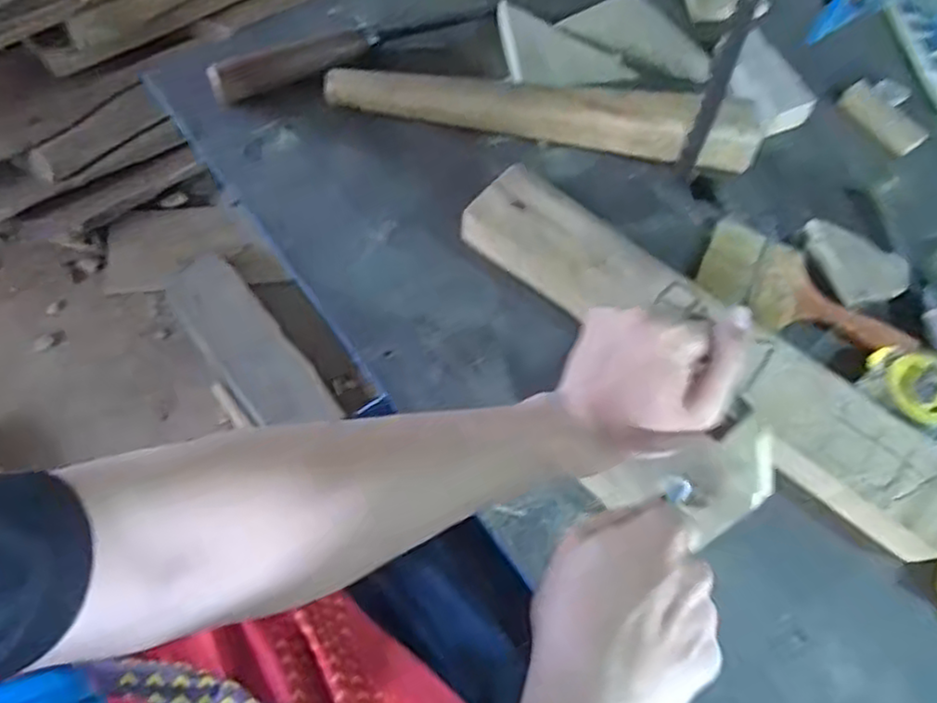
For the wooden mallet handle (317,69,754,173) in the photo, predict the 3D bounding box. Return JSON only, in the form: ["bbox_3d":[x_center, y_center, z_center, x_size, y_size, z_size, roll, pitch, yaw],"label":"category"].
[{"bbox_3d":[0.061,-0.207,0.605,0.361,0.044,0.041,9,64,0],"label":"wooden mallet handle"}]

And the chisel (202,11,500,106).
[{"bbox_3d":[-0.097,-0.272,0.637,0.263,0.038,0.029,-24,68,-15],"label":"chisel"}]

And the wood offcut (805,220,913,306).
[{"bbox_3d":[0.310,-0.075,0.575,0.064,0.013,0.081,-15,67,-11],"label":"wood offcut"}]

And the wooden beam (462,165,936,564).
[{"bbox_3d":[0.166,0.000,0.520,0.391,0.033,0.075,36,67,12],"label":"wooden beam"}]

